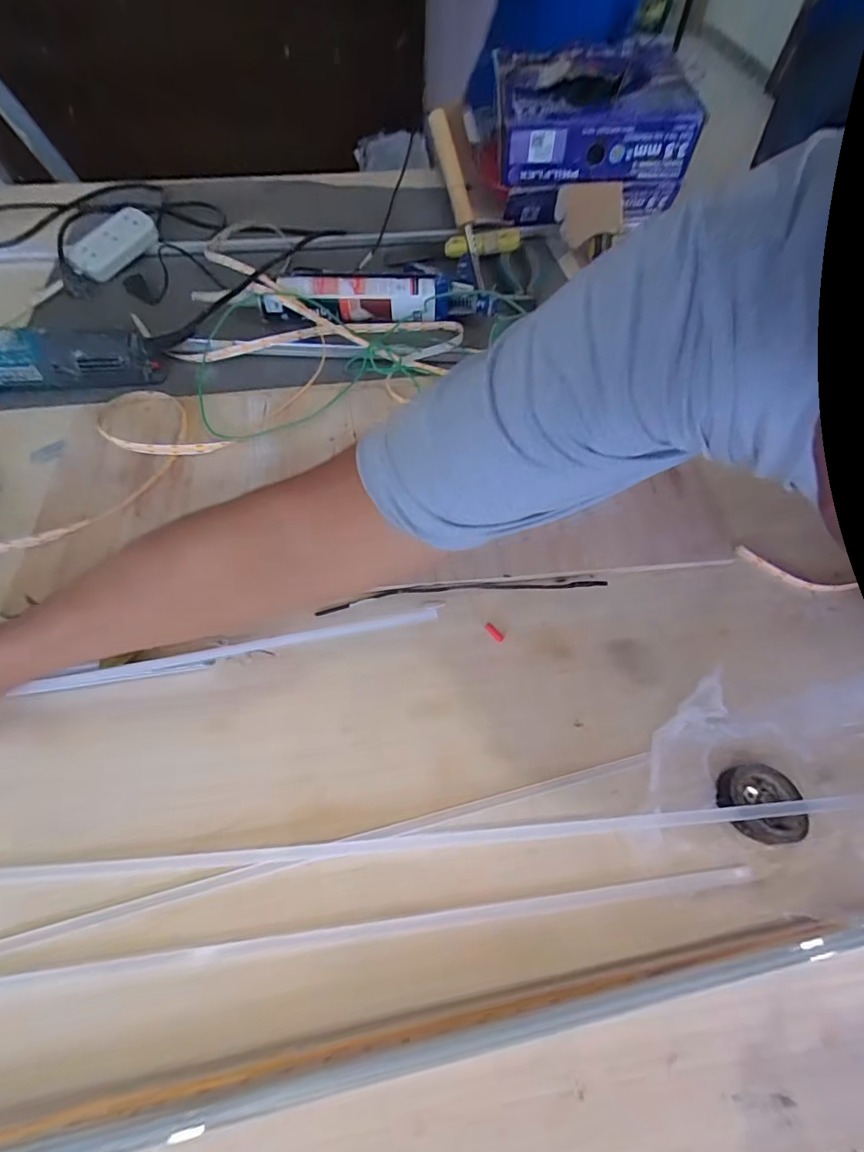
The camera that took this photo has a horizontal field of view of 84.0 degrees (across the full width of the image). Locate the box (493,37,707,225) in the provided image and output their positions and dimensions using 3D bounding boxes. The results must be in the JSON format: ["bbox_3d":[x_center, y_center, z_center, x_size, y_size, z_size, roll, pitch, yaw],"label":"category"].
[{"bbox_3d":[0.228,-0.676,0.734,0.270,0.135,0.270,2,61,-3],"label":"box"}]

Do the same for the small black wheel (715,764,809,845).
[{"bbox_3d":[0.233,0.162,0.343,0.053,0.023,0.047,18,62,6],"label":"small black wheel"}]

